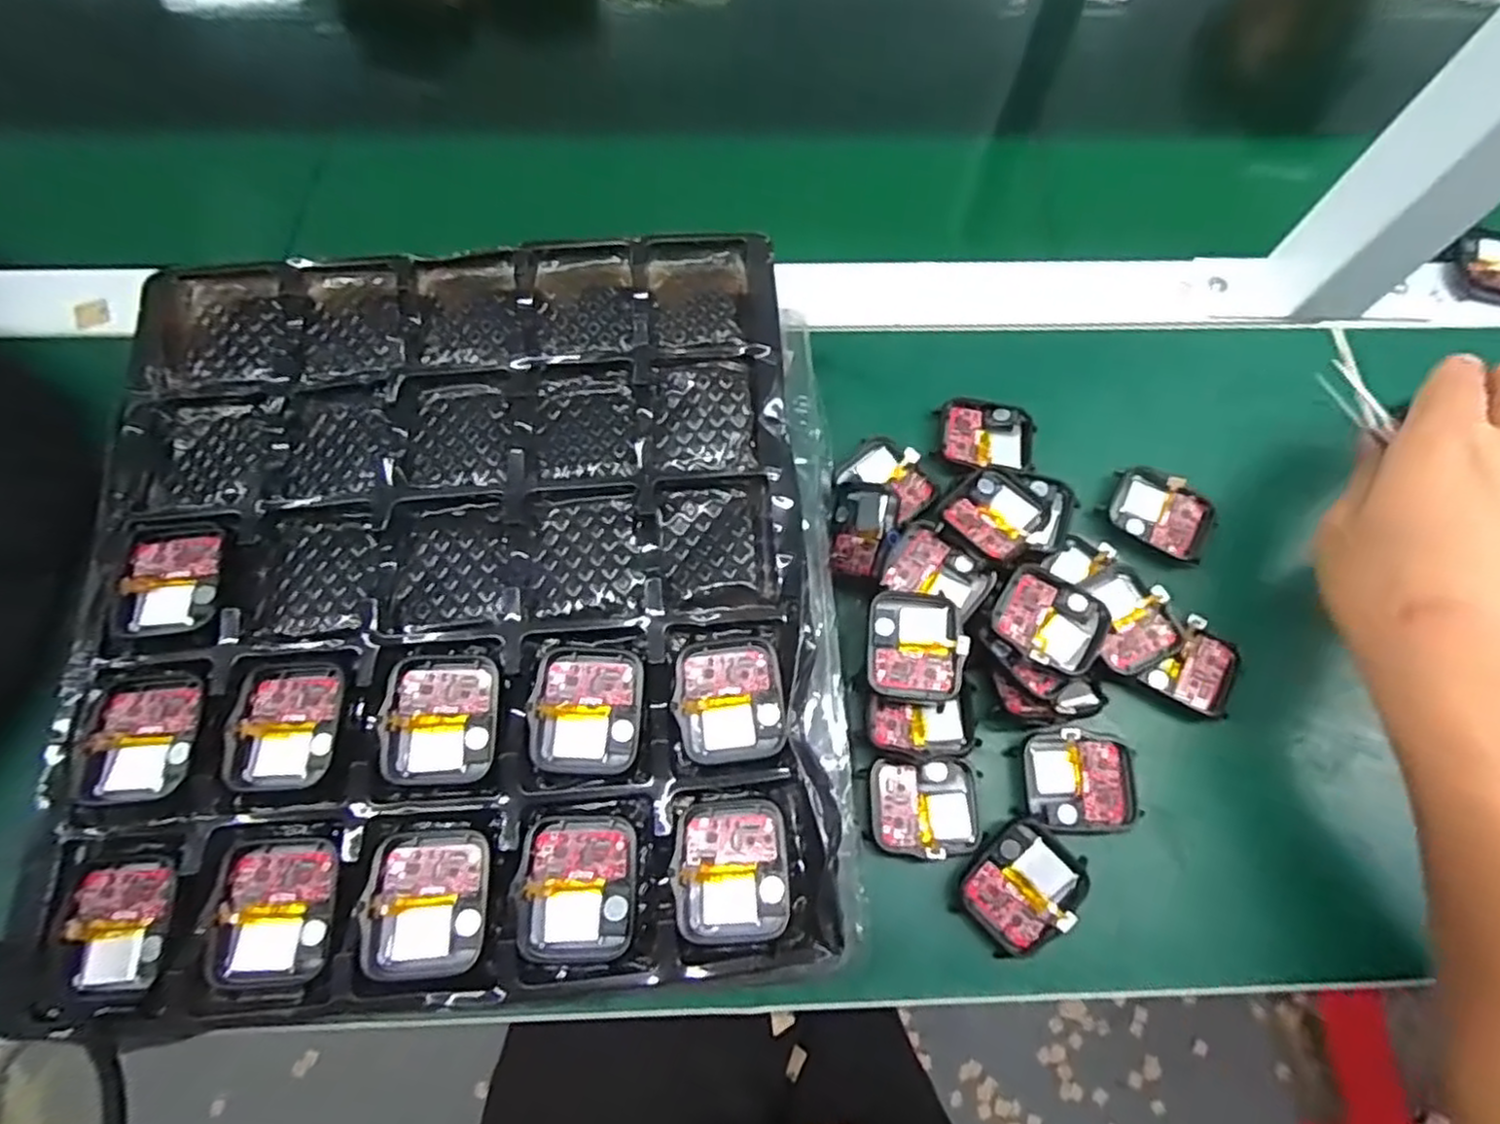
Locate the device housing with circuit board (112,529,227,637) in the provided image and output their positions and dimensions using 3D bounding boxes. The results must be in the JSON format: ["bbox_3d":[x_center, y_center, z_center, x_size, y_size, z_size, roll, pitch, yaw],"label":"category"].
[{"bbox_3d":[-0.204,0.006,0.252,0.035,0.006,0.038,-5,70,-4],"label":"device housing with circuit board"}]

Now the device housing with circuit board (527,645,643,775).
[{"bbox_3d":[-0.056,0.051,0.247,0.036,0.011,0.041,2,69,-1],"label":"device housing with circuit board"}]

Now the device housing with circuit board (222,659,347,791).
[{"bbox_3d":[-0.154,0.054,0.239,0.034,0.006,0.042,0,69,-2],"label":"device housing with circuit board"}]

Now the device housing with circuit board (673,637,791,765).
[{"bbox_3d":[-0.007,0.048,0.252,0.037,0.010,0.041,-7,70,-5],"label":"device housing with circuit board"}]

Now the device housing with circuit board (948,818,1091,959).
[{"bbox_3d":[0.102,0.122,0.268,0.044,0.013,0.038,-39,75,-15],"label":"device housing with circuit board"}]

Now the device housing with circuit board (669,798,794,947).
[{"bbox_3d":[-0.006,0.099,0.230,0.036,0.008,0.043,-1,69,-2],"label":"device housing with circuit board"}]

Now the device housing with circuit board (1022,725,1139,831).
[{"bbox_3d":[0.130,0.085,0.281,0.041,0.006,0.038,1,79,7],"label":"device housing with circuit board"}]

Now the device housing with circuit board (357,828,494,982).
[{"bbox_3d":[-0.101,0.107,0.225,0.035,0.009,0.042,0,69,-2],"label":"device housing with circuit board"}]

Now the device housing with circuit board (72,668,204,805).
[{"bbox_3d":[-0.200,0.058,0.238,0.036,0.010,0.041,-1,69,-2],"label":"device housing with circuit board"}]

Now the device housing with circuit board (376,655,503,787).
[{"bbox_3d":[-0.102,0.052,0.237,0.036,0.007,0.041,1,69,-2],"label":"device housing with circuit board"}]

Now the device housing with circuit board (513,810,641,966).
[{"bbox_3d":[-0.054,0.104,0.229,0.037,0.008,0.044,1,69,-1],"label":"device housing with circuit board"}]

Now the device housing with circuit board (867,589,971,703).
[{"bbox_3d":[0.065,0.034,0.285,0.036,0.016,0.042,6,69,0],"label":"device housing with circuit board"}]

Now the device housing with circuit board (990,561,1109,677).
[{"bbox_3d":[0.121,0.025,0.291,0.042,0.013,0.038,30,71,9],"label":"device housing with circuit board"}]

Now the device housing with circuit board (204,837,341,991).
[{"bbox_3d":[-0.148,0.109,0.222,0.035,0.006,0.042,-1,69,-2],"label":"device housing with circuit board"}]

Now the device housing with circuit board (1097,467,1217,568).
[{"bbox_3d":[0.185,-0.023,0.321,0.047,0.008,0.034,30,71,9],"label":"device housing with circuit board"}]

